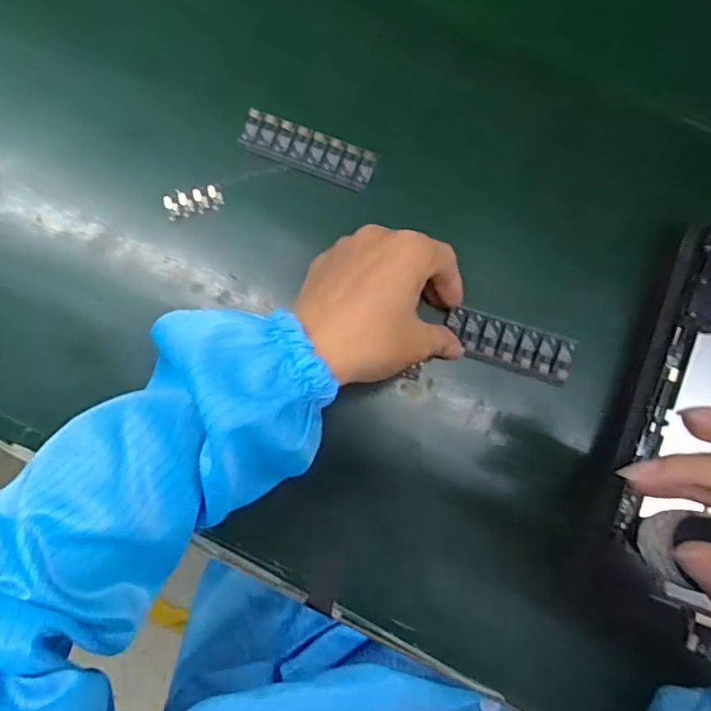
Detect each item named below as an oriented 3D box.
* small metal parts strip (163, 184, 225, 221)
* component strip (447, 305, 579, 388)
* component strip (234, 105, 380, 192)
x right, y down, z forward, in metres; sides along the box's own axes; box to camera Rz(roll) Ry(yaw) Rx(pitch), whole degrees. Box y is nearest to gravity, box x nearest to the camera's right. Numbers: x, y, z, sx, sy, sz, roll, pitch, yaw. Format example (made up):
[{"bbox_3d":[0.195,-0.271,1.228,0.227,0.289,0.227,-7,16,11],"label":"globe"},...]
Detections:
[{"bbox_3d":[-0.109,-0.104,0.376,0.039,0.004,0.019,-15,80,-3],"label":"small metal parts strip"},{"bbox_3d":[0.095,-0.007,0.350,0.078,0.005,0.029,17,97,4],"label":"component strip"},{"bbox_3d":[-0.033,-0.139,0.380,0.093,0.007,0.029,22,80,4],"label":"component strip"}]

